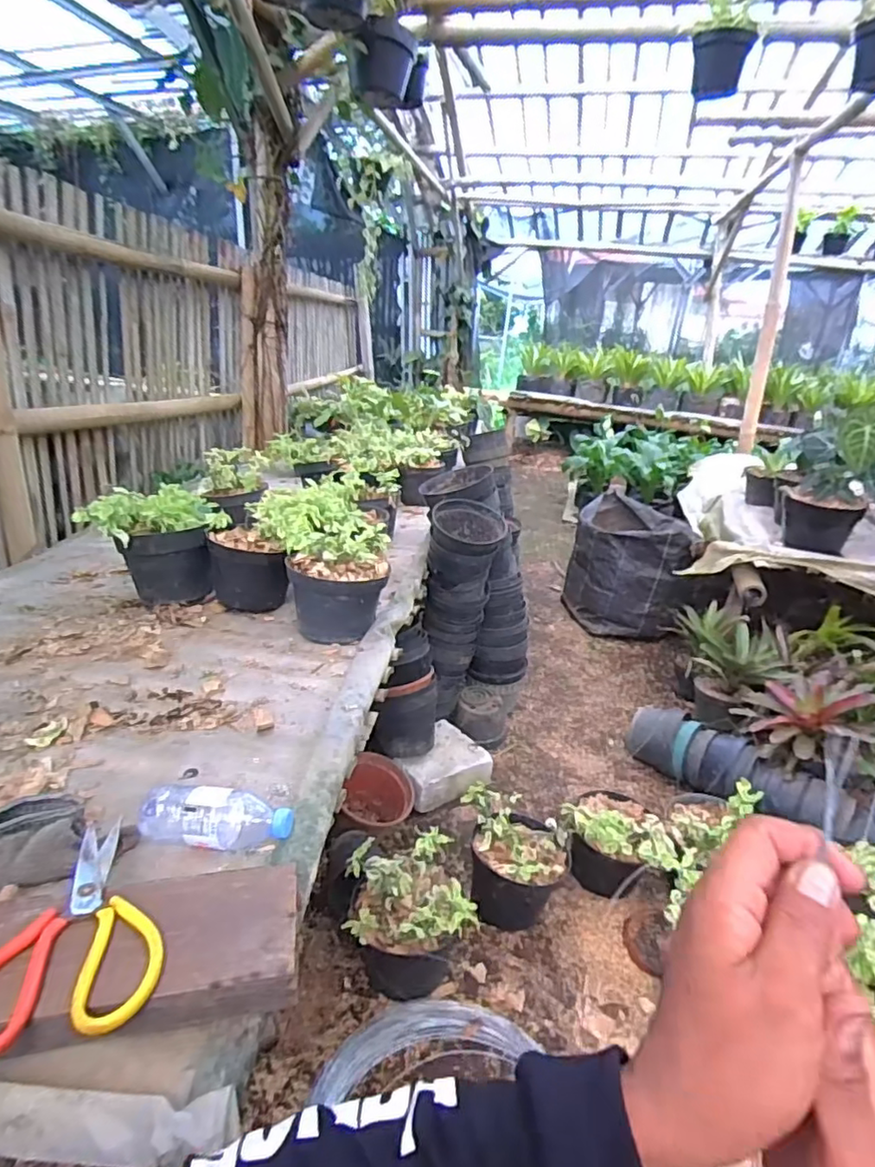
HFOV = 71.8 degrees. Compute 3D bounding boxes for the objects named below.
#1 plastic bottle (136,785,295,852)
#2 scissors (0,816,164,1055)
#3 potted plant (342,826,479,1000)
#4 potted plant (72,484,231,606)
[{"bbox_3d":[-0.211,0.226,0.583,0.144,0.047,0.046,5,25,0],"label":"plastic bottle"},{"bbox_3d":[-0.273,0.250,0.459,0.123,0.021,0.186,-3,26,-16],"label":"scissors"},{"bbox_3d":[-0.047,0.499,0.895,0.170,0.188,0.145,0,25,-9],"label":"potted plant"},{"bbox_3d":[-0.511,-0.066,1.145,0.218,0.192,0.194,9,25,9],"label":"potted plant"}]

